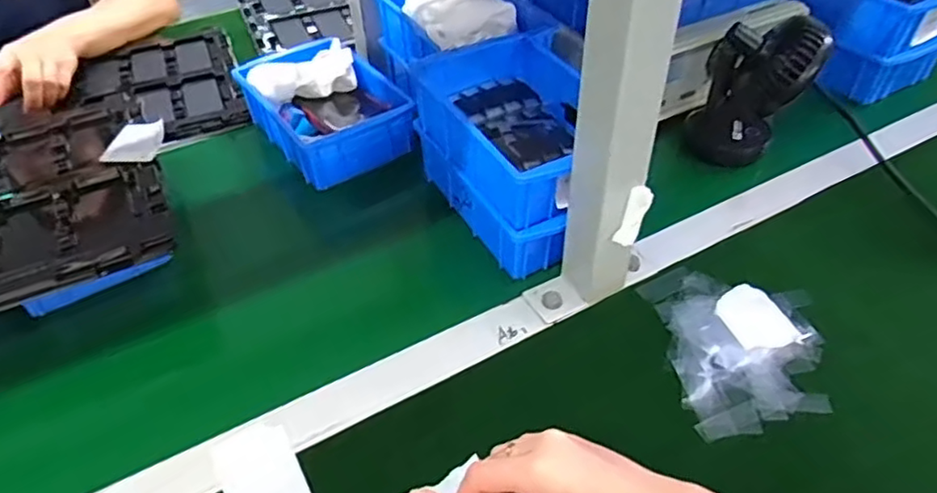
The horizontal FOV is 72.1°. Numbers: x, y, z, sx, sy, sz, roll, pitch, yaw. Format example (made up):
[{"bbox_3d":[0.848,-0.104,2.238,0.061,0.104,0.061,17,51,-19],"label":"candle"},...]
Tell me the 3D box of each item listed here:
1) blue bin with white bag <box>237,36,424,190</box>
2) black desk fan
[{"bbox_3d":[-0.165,-0.161,0.737,0.133,0.066,0.201,-28,49,-25],"label":"blue bin with white bag"},{"bbox_3d":[0.306,-0.163,0.700,0.113,0.164,0.076,20,47,21],"label":"black desk fan"}]

